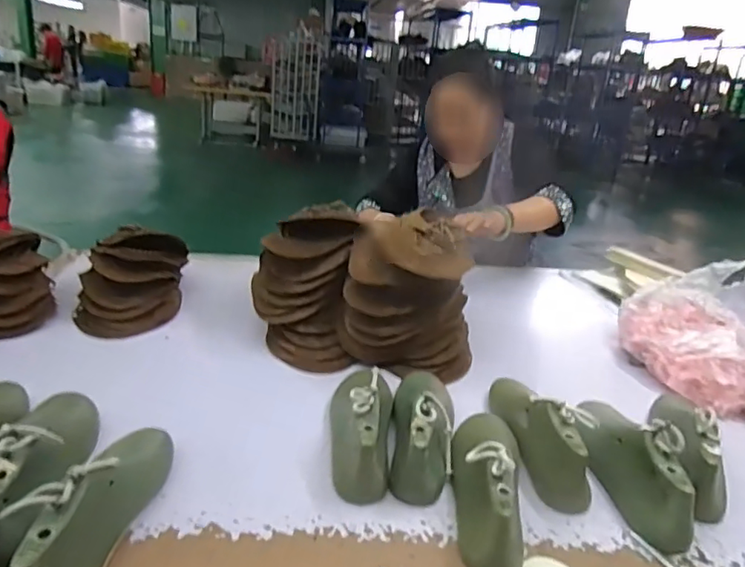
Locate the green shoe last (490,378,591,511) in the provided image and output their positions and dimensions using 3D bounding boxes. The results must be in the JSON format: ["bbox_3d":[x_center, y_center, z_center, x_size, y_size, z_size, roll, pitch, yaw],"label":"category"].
[{"bbox_3d":[0.224,0.182,0.747,0.071,0.083,0.250,1,21,-11],"label":"green shoe last"}]

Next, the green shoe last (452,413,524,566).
[{"bbox_3d":[0.137,0.204,0.649,0.080,0.091,0.258,9,21,10],"label":"green shoe last"}]

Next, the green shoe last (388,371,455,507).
[{"bbox_3d":[0.067,0.172,0.734,0.085,0.087,0.245,9,21,8],"label":"green shoe last"}]

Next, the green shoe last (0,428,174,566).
[{"bbox_3d":[-0.269,0.205,0.547,0.074,0.090,0.260,6,21,2],"label":"green shoe last"}]

